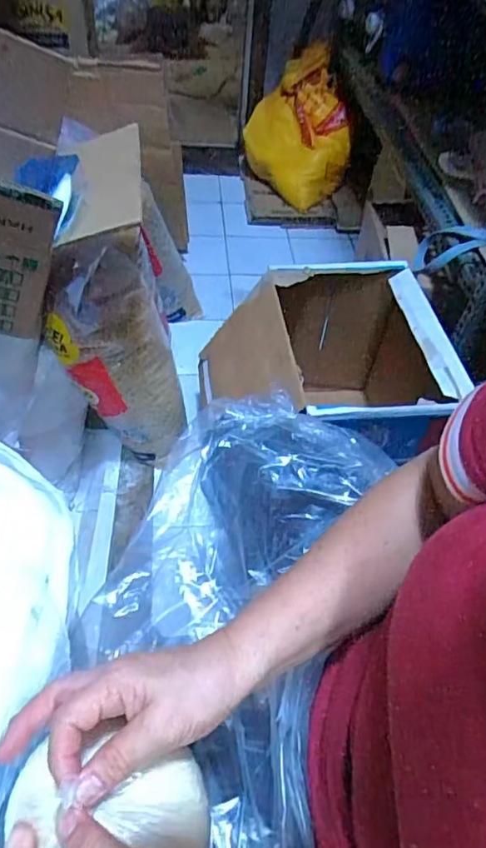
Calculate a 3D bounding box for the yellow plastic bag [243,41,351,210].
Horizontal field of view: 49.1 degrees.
[{"bbox_3d":[0.174,-0.918,1.693,0.325,0.357,0.270,4,50,-2],"label":"yellow plastic bag"}]

